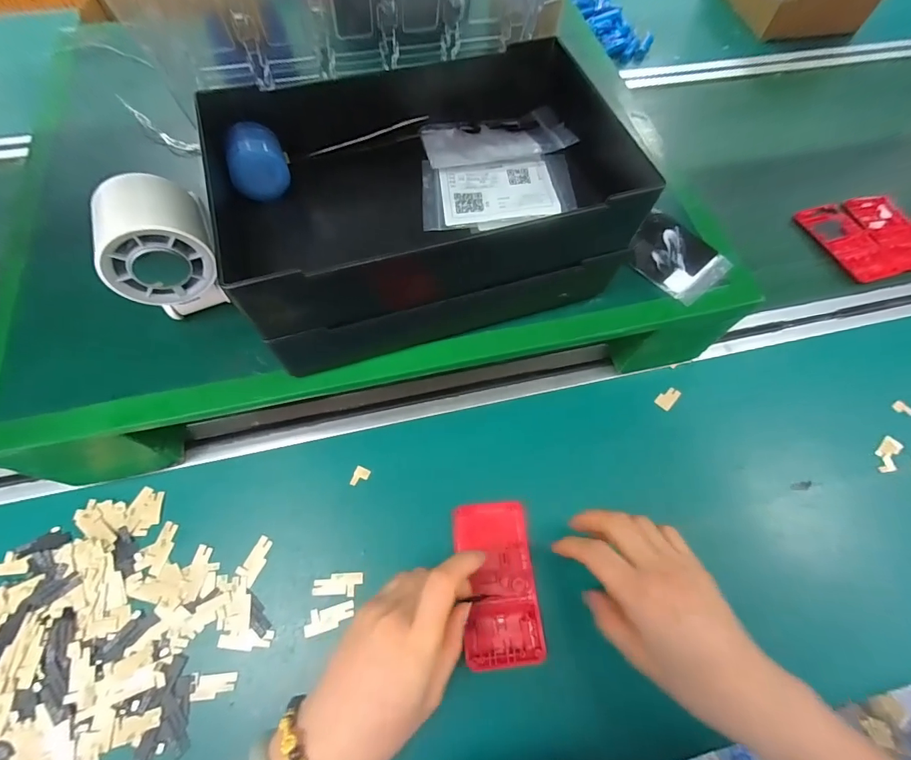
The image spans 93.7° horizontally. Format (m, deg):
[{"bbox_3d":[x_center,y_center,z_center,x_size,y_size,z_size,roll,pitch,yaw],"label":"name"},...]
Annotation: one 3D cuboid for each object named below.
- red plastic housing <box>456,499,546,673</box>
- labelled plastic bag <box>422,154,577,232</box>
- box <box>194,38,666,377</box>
[{"bbox_3d":[0.035,0.164,0.353,0.061,0.014,0.120,-5,66,-4],"label":"red plastic housing"},{"bbox_3d":[0.031,-0.135,0.304,0.107,0.008,0.067,-4,65,-5],"label":"labelled plastic bag"},{"bbox_3d":[-0.026,-0.143,0.321,0.263,0.098,0.208,-17,67,-11],"label":"box"}]

